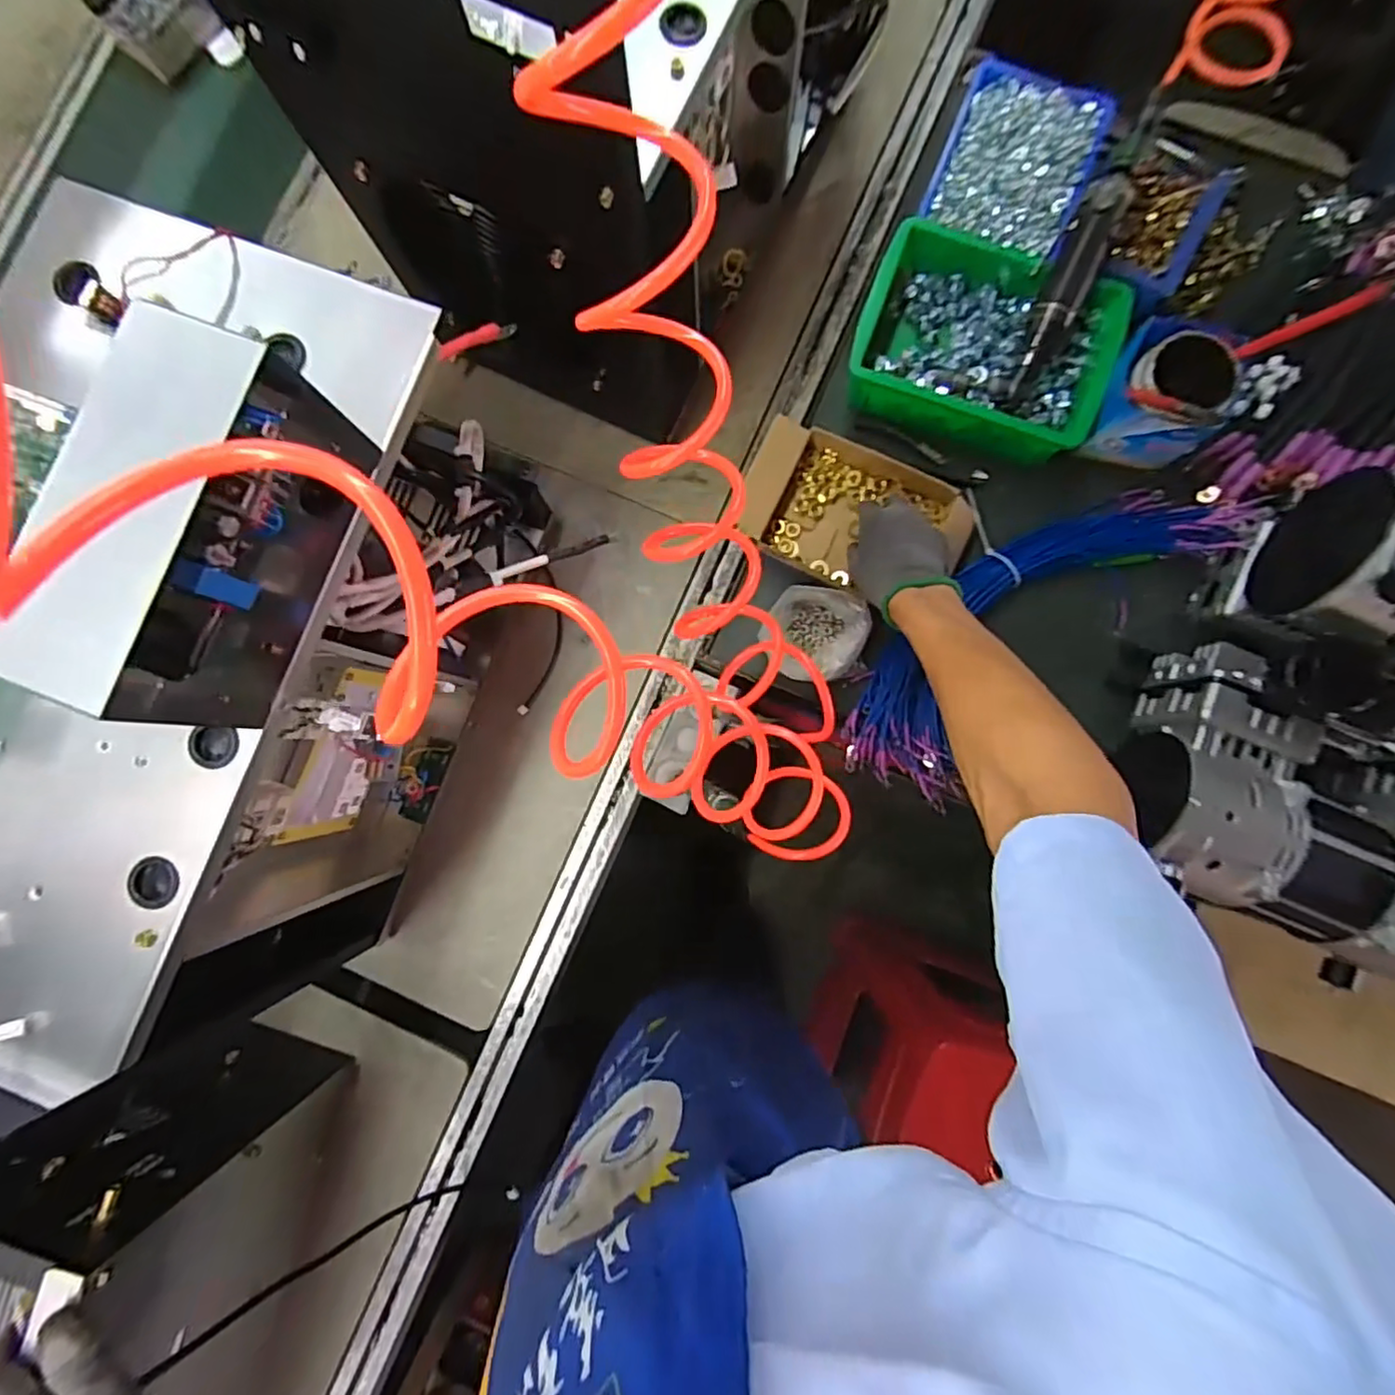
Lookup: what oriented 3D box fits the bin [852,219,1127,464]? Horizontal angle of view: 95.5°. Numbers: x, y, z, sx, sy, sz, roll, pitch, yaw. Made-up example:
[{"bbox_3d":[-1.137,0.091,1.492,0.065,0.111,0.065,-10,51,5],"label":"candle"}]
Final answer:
[{"bbox_3d":[0.296,-0.369,0.679,0.251,0.089,0.189,22,88,3],"label":"bin"}]

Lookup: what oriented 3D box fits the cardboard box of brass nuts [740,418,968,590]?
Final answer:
[{"bbox_3d":[0.163,-0.193,0.663,0.225,0.054,0.140,25,88,3],"label":"cardboard box of brass nuts"}]

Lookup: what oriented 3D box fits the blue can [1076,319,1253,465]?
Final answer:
[{"bbox_3d":[0.458,-0.302,0.628,0.107,0.092,0.109,0,87,2],"label":"blue can"}]

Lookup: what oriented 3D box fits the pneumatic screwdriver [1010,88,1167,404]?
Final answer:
[{"bbox_3d":[0.372,-0.428,0.613,0.043,0.035,0.281,22,104,3],"label":"pneumatic screwdriver"}]

